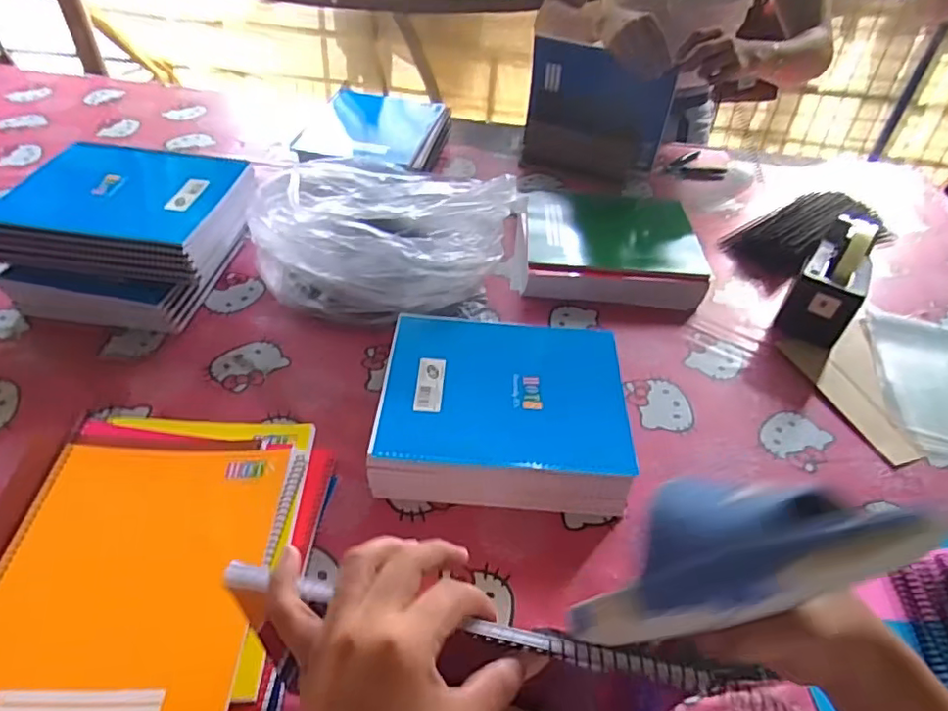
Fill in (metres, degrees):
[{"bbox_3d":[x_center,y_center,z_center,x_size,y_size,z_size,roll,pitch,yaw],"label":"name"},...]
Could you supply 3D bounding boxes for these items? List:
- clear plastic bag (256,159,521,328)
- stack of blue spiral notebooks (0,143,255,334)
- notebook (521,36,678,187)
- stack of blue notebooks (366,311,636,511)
[{"bbox_3d":[-0.116,-0.159,0.779,0.331,0.145,0.223,-2,44,-7],"label":"clear plastic bag"},{"bbox_3d":[-0.436,-0.158,0.761,0.260,0.121,0.242,9,44,5],"label":"stack of blue spiral notebooks"},{"bbox_3d":[0.215,-0.427,1.049,0.247,0.222,0.013,20,43,17],"label":"notebook"},{"bbox_3d":[0.029,0.061,0.617,0.247,0.069,0.223,6,44,1],"label":"stack of blue notebooks"}]

